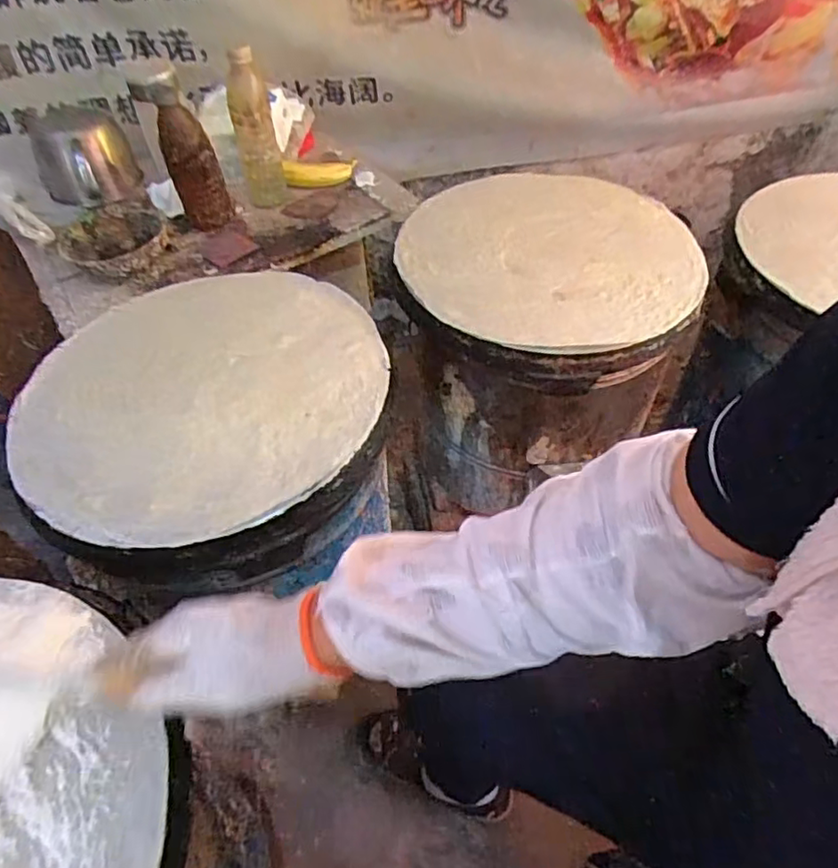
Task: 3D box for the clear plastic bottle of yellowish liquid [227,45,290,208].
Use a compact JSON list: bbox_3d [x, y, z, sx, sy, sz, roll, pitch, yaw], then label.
[{"bbox_3d":[-0.247,-0.452,0.925,0.064,0.207,0.074,-10,51,-6],"label":"clear plastic bottle of yellowish liquid"}]

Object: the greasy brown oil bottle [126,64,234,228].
[{"bbox_3d":[-0.330,-0.395,0.893,0.076,0.186,0.067,-18,52,-13],"label":"greasy brown oil bottle"}]

